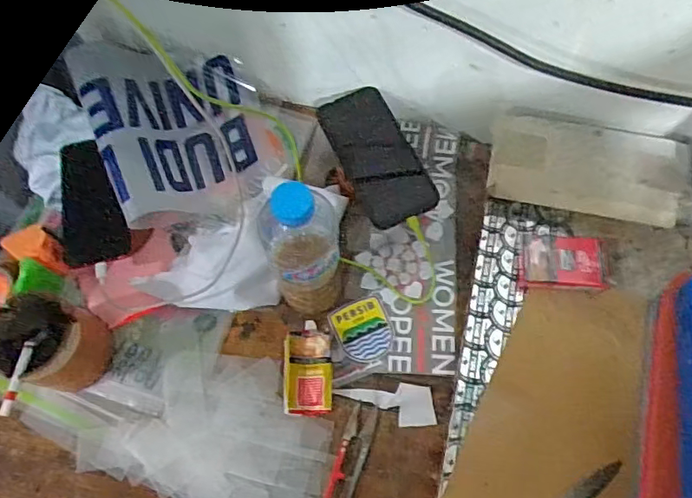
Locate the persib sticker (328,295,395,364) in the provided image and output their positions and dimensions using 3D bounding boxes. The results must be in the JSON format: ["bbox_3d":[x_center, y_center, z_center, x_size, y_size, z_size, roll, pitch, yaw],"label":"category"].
[{"bbox_3d":[0.019,0.088,0.583,0.058,0.004,0.068,-20,65,-12],"label":"persib sticker"}]

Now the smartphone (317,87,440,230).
[{"bbox_3d":[0.036,-0.107,0.627,0.079,0.010,0.160,-28,87,-9],"label":"smartphone"}]

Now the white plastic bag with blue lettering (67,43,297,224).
[{"bbox_3d":[-0.182,-0.142,0.635,0.200,0.123,0.199,-19,69,-6],"label":"white plastic bag with blue lettering"}]

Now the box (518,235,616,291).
[{"bbox_3d":[0.222,0.013,0.546,0.087,0.024,0.053,3,69,3],"label":"box"}]

